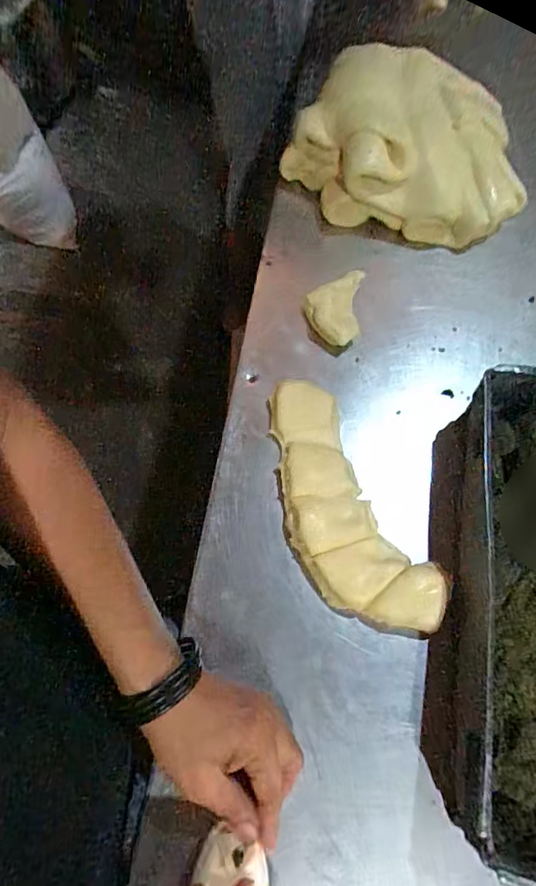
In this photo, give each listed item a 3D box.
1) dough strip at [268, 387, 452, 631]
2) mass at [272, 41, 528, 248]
[{"bbox_3d":[0.059,0.050,0.430,0.089,0.023,0.232,-20,68,-10],"label":"dough strip"},{"bbox_3d":[0.152,-0.318,0.547,0.258,0.086,0.189,29,68,11],"label":"mass"}]

